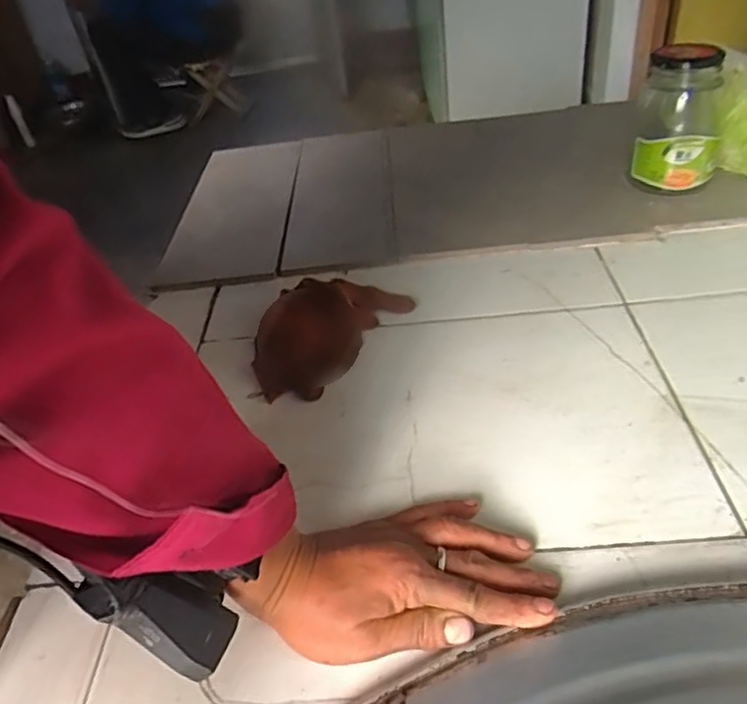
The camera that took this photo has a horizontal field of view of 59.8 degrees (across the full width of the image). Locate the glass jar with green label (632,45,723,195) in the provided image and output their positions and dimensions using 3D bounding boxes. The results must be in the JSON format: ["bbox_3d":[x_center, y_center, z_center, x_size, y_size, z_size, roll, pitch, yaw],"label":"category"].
[{"bbox_3d":[0.332,-0.247,0.707,0.086,0.146,0.081,-5,40,4],"label":"glass jar with green label"}]

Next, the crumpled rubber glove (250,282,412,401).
[{"bbox_3d":[-0.047,-0.023,0.585,0.101,0.040,0.166,22,49,32],"label":"crumpled rubber glove"}]

